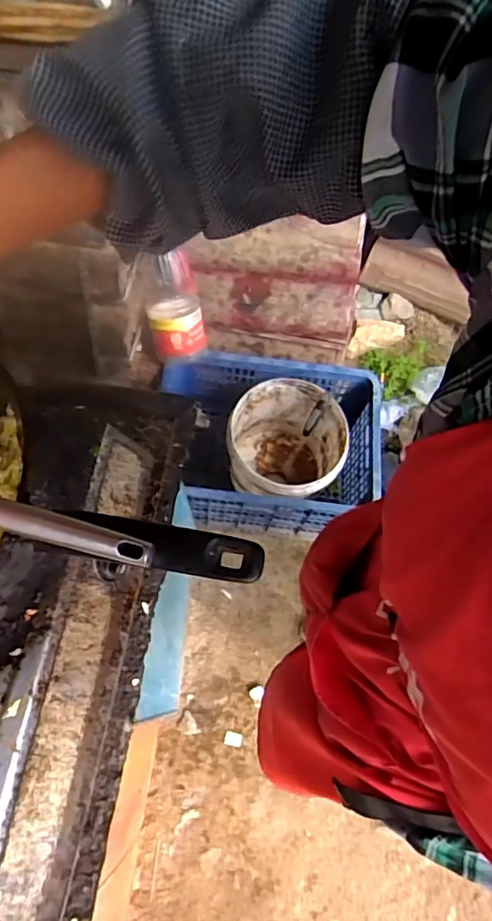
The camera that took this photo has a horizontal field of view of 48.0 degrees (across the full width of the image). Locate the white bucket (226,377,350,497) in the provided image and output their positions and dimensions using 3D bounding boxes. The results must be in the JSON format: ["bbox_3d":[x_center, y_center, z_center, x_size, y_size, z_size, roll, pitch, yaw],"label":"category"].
[{"bbox_3d":[0.094,-0.016,1.300,0.245,0.242,0.267,0,67,1],"label":"white bucket"}]

